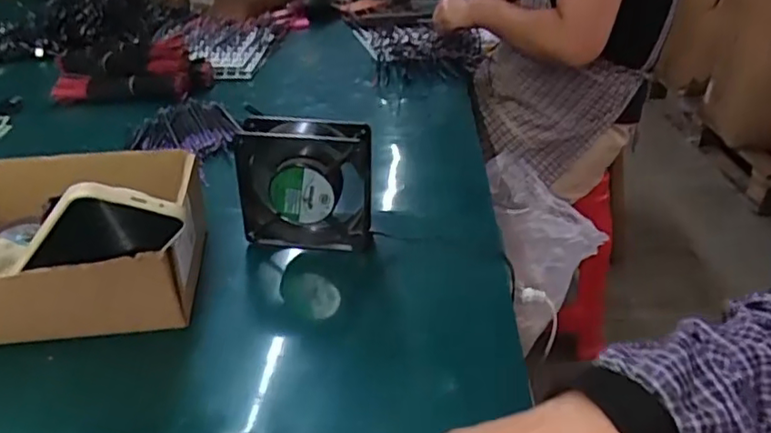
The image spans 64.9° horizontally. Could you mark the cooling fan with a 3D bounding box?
[{"bbox_3d":[-0.076,-0.029,0.577,0.123,0.117,0.039,2,31,2],"label":"cooling fan"}]

